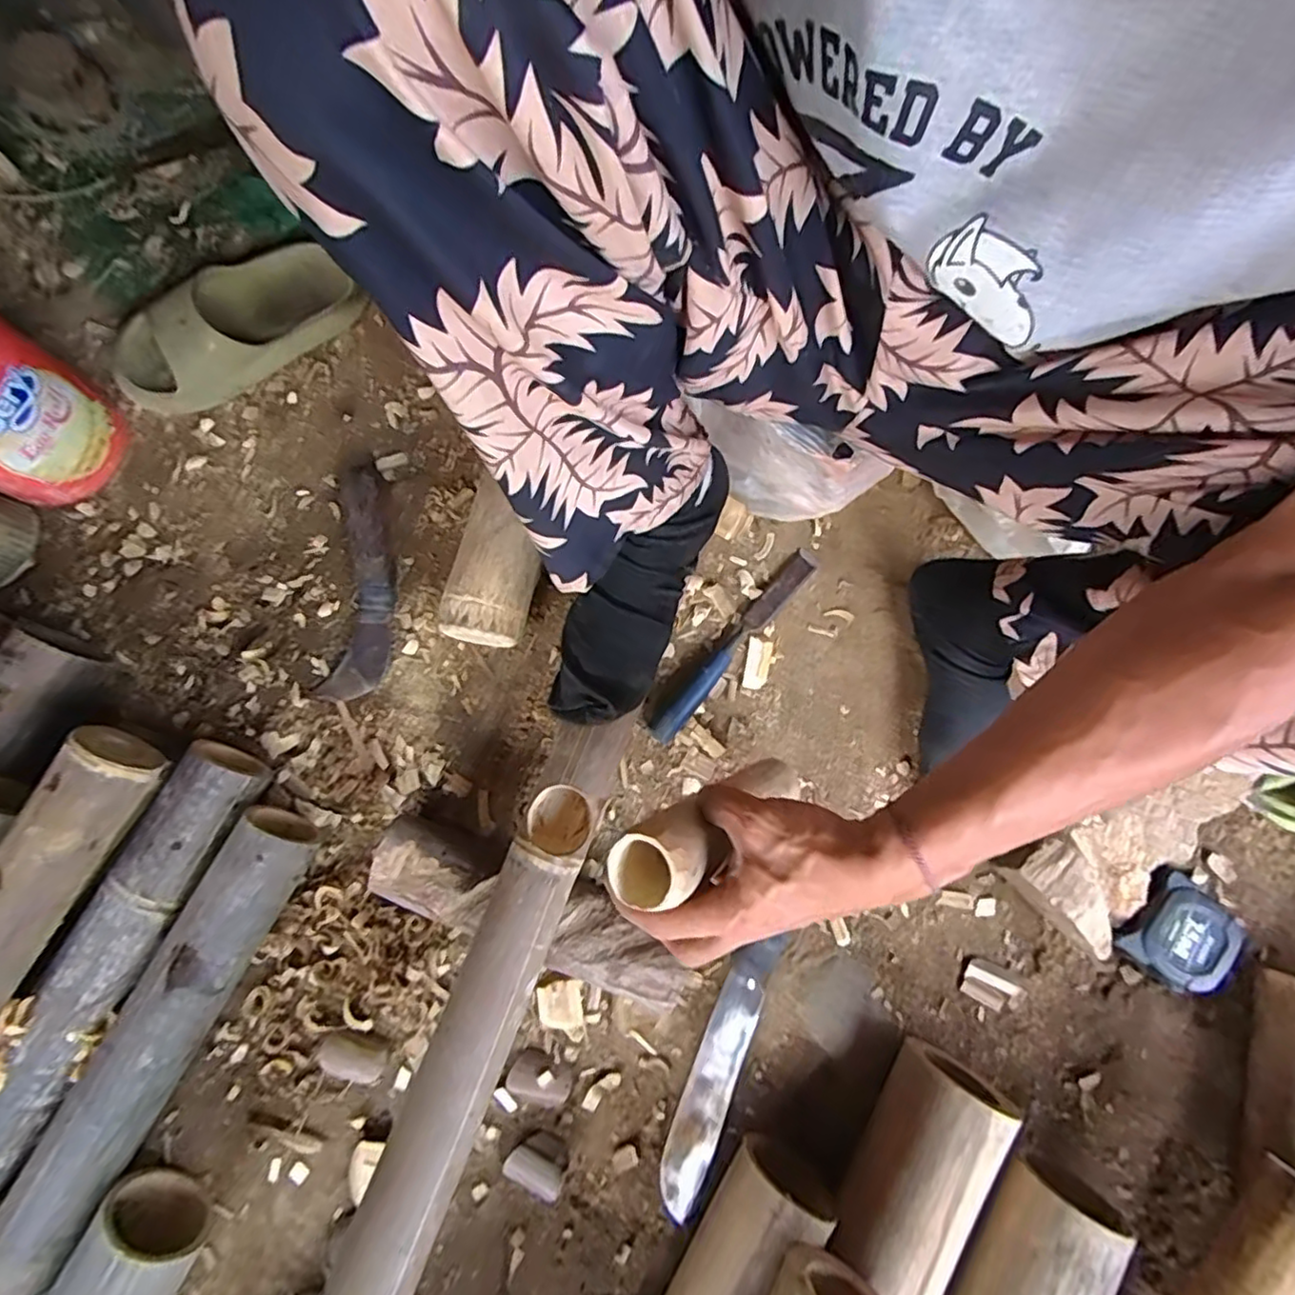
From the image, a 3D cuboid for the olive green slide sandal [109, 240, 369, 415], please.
[{"bbox_3d":[-0.404,-0.318,0.638,0.229,0.062,0.092,-38,83,-6],"label":"olive green slide sandal"}]

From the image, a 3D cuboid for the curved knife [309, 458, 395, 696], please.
[{"bbox_3d":[-0.268,-0.060,0.610,0.065,0.031,0.219,5,92,2],"label":"curved knife"}]

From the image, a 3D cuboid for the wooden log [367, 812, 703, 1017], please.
[{"bbox_3d":[-0.096,0.224,0.546,0.273,0.054,0.077,22,81,3],"label":"wooden log"}]

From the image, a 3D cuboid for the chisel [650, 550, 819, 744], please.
[{"bbox_3d":[0.082,-0.004,0.604,0.024,0.020,0.228,40,83,6],"label":"chisel"}]

